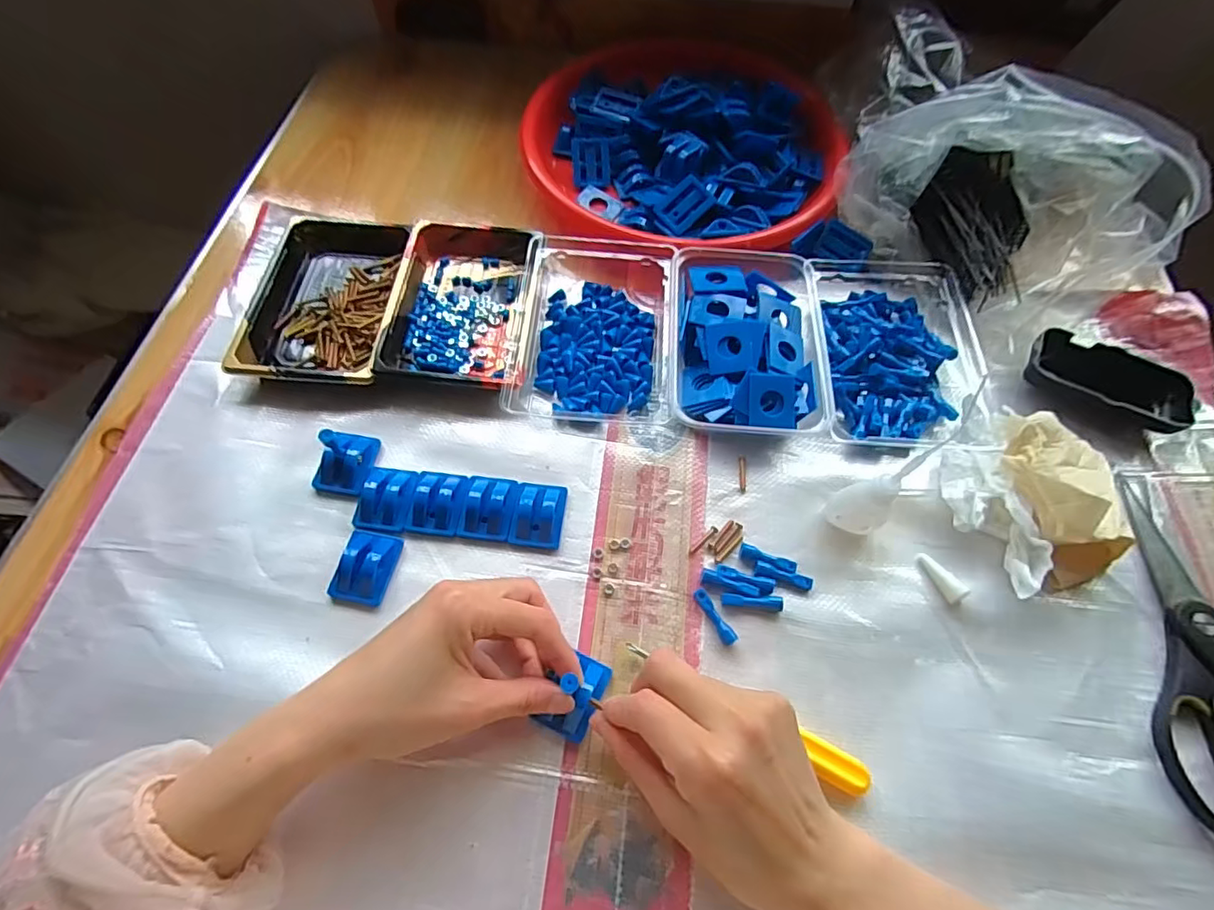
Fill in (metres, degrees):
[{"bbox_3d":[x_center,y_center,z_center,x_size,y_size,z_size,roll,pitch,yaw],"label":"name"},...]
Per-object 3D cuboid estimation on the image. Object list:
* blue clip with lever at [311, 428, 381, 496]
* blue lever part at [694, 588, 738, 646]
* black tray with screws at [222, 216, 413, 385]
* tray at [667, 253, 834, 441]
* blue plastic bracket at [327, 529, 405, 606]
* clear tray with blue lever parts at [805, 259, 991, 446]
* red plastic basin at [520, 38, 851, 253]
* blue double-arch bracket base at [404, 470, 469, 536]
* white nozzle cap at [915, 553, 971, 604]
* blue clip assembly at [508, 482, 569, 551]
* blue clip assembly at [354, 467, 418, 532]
[{"bbox_3d":[-0.178,-0.003,0.377,0.035,0.040,0.043,8,62,3],"label":"blue clip with lever"},{"bbox_3d":[0.067,0.100,0.350,0.008,0.008,0.038,-29,66,-16],"label":"blue lever part"},{"bbox_3d":[-0.224,-0.128,0.452,0.109,0.022,0.171,2,61,0],"label":"black tray with screws"},{"bbox_3d":[0.103,-0.085,0.431,0.108,0.037,0.161,4,61,1],"label":"tray"},{"bbox_3d":[-0.154,0.070,0.358,0.033,0.015,0.044,11,62,4],"label":"blue plastic bracket"},{"bbox_3d":[0.218,-0.088,0.437,0.121,0.035,0.188,3,61,0],"label":"clear tray with blue lever parts"},{"bbox_3d":[0.075,-0.300,0.536,0.284,0.062,0.284,1,61,-1],"label":"red plastic basin"},{"bbox_3d":[-0.113,0.031,0.379,0.035,0.014,0.043,8,62,3],"label":"blue double-arch bracket base"},{"bbox_3d":[0.214,0.076,0.361,0.013,0.011,0.035,-22,52,-13],"label":"white nozzle cap"},{"bbox_3d":[-0.045,0.038,0.376,0.033,0.018,0.045,7,62,2],"label":"blue clip assembly"},{"bbox_3d":[-0.146,0.028,0.376,0.036,0.016,0.044,10,62,4],"label":"blue clip assembly"}]

